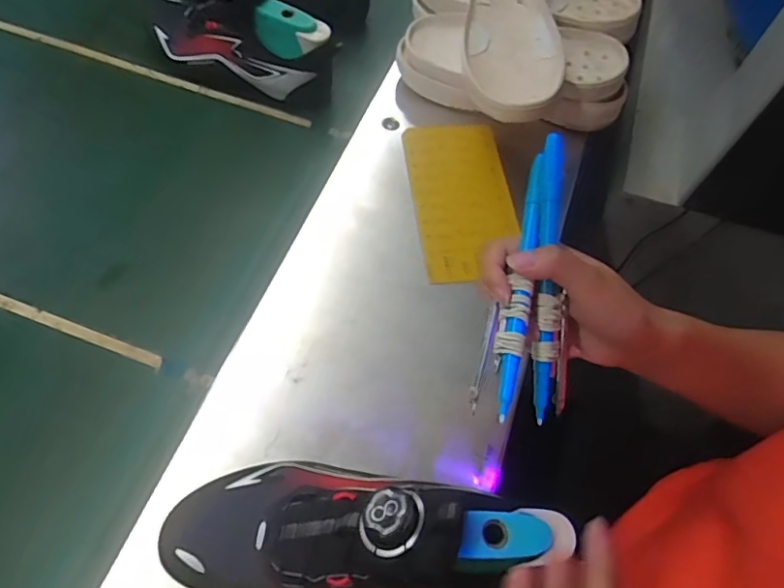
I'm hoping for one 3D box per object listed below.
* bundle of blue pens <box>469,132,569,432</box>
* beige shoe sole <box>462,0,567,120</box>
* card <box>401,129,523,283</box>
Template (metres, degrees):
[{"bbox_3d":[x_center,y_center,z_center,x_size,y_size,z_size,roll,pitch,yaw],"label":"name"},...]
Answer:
[{"bbox_3d":[0.087,-0.012,0.315,0.057,0.045,0.168,10,82,1],"label":"bundle of blue pens"},{"bbox_3d":[0.126,-0.285,0.555,0.098,0.045,0.255,7,61,1],"label":"beige shoe sole"},{"bbox_3d":[0.069,-0.098,0.540,0.094,0.006,0.186,-8,65,-3],"label":"card"}]

